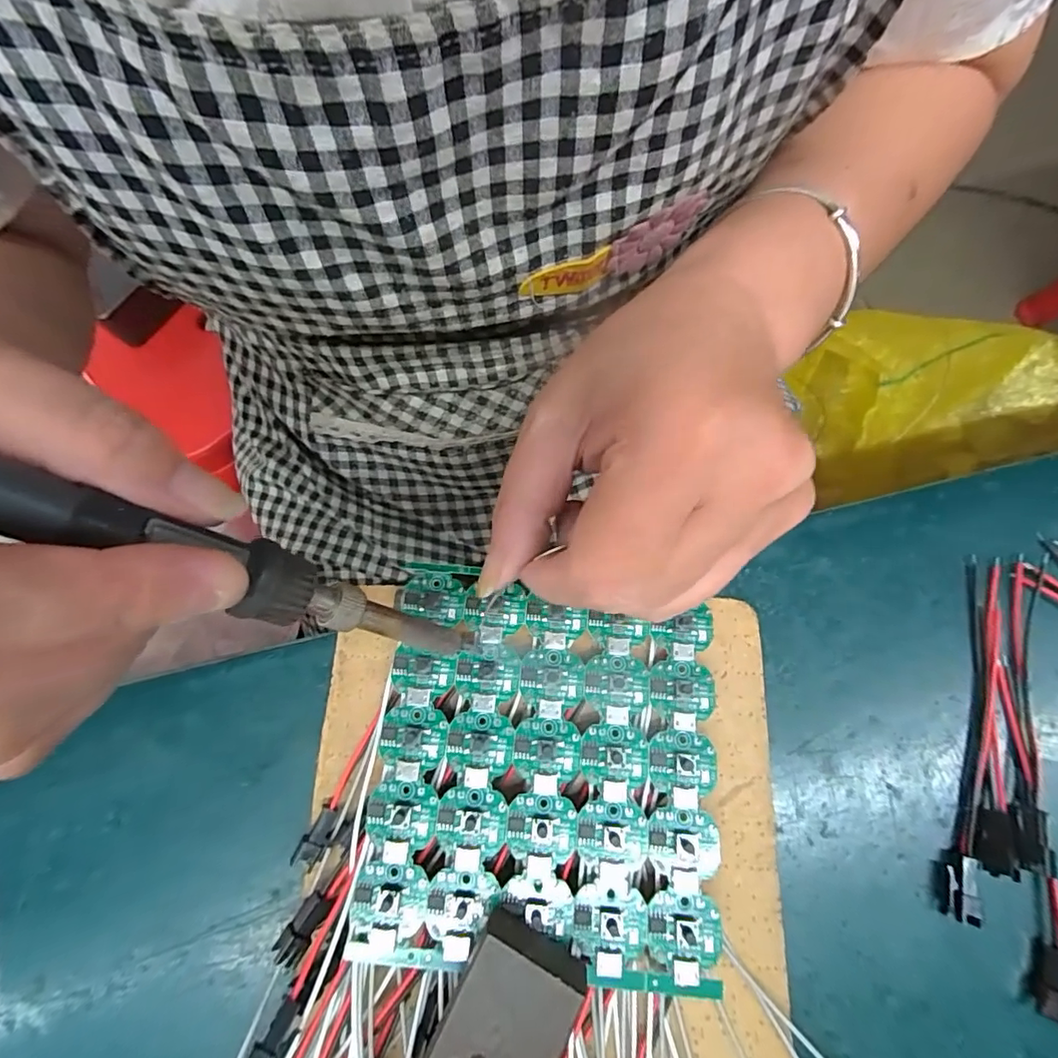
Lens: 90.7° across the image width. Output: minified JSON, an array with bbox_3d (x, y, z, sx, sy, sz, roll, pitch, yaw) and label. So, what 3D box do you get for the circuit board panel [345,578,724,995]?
[{"bbox_3d":[0.005,0.074,0.168,0.108,0.008,0.112,5,74,3],"label":"circuit board panel"}]

